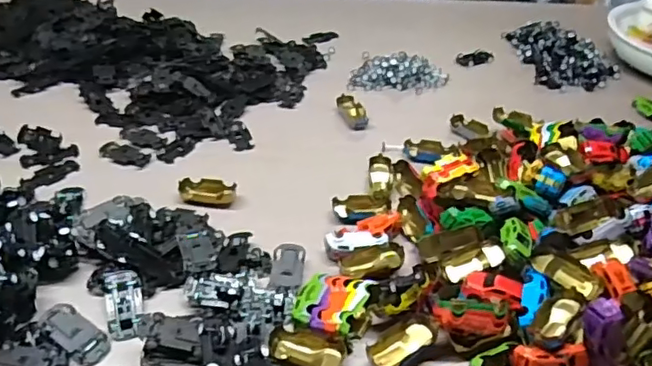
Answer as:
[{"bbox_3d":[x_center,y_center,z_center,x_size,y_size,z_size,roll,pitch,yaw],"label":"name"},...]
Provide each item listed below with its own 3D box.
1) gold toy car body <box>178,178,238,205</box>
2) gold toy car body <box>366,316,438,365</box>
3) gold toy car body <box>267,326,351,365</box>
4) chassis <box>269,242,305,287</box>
[{"bbox_3d":[-0.133,0.009,0.656,0.062,0.014,0.033,0,39,-2],"label":"gold toy car body"},{"bbox_3d":[0.065,0.136,0.496,0.061,0.017,0.032,-23,45,-27],"label":"gold toy car body"},{"bbox_3d":[-0.015,0.143,0.493,0.065,0.019,0.032,9,39,8],"label":"gold toy car body"},{"bbox_3d":[-0.037,0.078,0.565,0.031,0.011,0.045,2,39,0],"label":"chassis"}]

